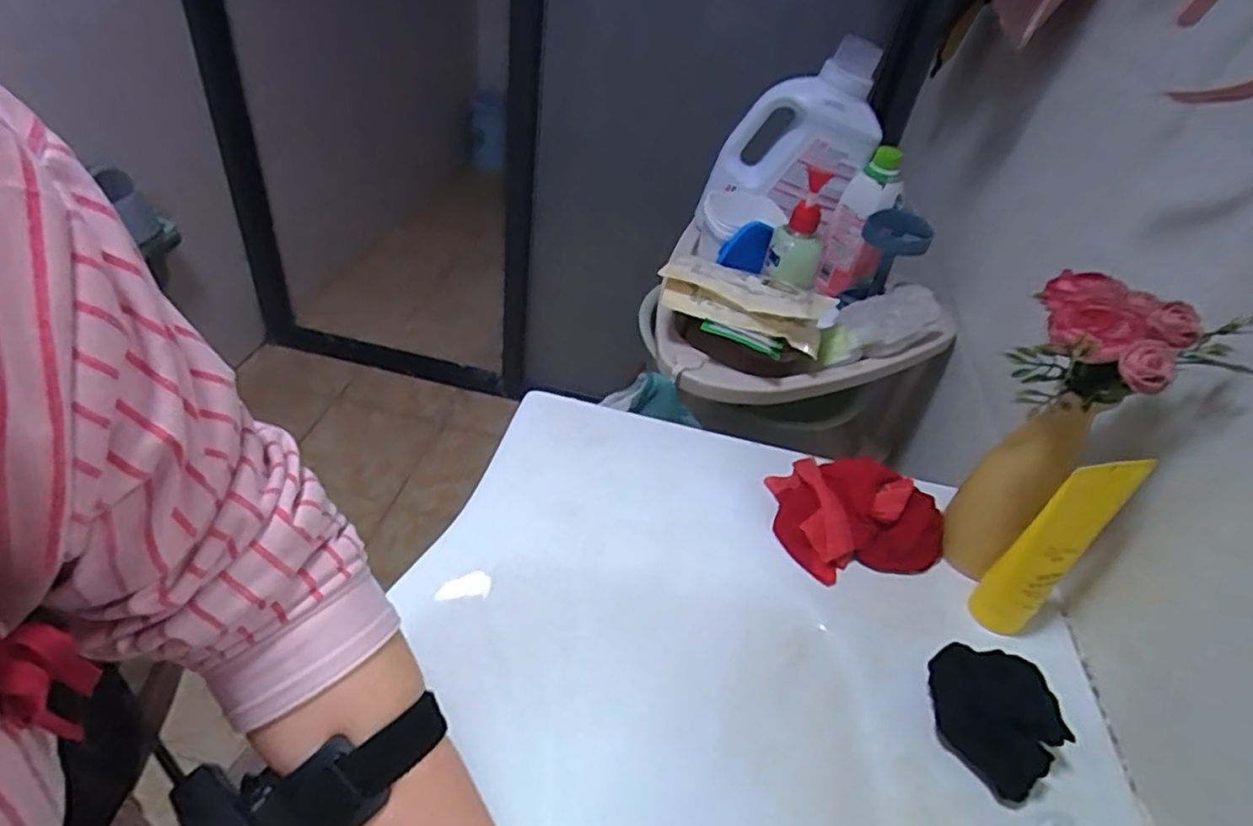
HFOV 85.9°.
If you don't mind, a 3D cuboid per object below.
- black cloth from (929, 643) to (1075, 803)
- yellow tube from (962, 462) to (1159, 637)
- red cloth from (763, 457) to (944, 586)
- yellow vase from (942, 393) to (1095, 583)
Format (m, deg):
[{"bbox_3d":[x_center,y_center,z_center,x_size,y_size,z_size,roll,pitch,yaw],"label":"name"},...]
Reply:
[{"bbox_3d":[0.224,0.177,0.409,0.062,0.052,0.078,-24,52,-34],"label":"black cloth"},{"bbox_3d":[0.280,0.090,0.439,0.051,0.151,0.031,9,40,3],"label":"yellow tube"},{"bbox_3d":[0.183,0.077,0.526,0.127,0.048,0.098,7,41,-5],"label":"red cloth"},{"bbox_3d":[0.268,0.054,0.470,0.052,0.169,0.053,33,45,23],"label":"yellow vase"}]

